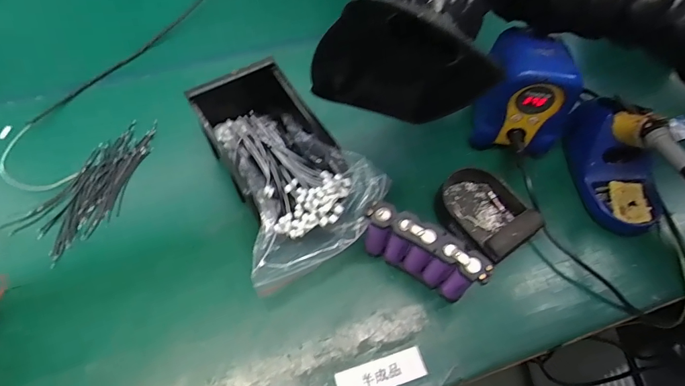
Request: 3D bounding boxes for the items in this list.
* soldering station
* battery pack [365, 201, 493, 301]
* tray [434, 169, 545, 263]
[{"bbox_3d":[0.207,-0.116,0.464,0.097,0.117,0.107,15,62,7],"label":"soldering station"},{"bbox_3d":[0.074,0.056,0.387,0.110,0.083,0.028,30,65,15],"label":"battery pack"},{"bbox_3d":[0.148,0.020,0.440,0.075,0.037,0.102,-34,67,-18],"label":"tray"}]

